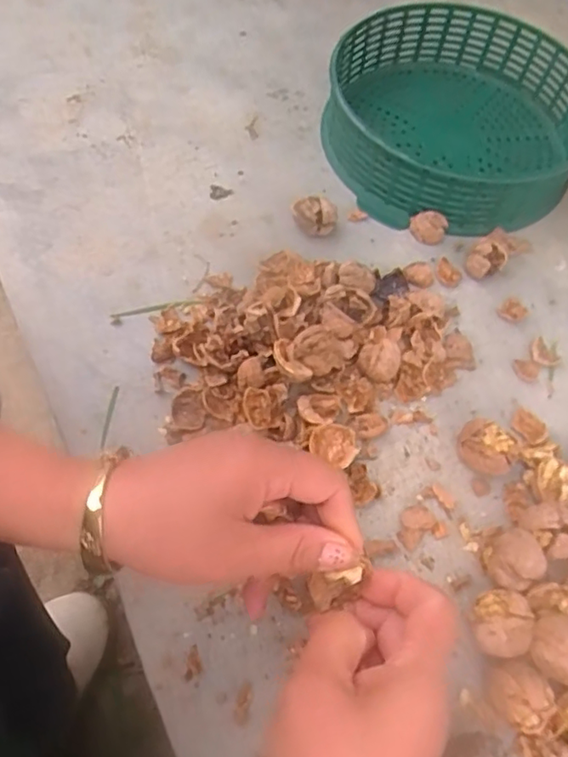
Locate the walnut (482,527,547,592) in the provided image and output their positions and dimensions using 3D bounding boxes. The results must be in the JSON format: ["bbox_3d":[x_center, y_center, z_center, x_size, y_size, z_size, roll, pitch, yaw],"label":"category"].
[{"bbox_3d":[0.139,0.113,0.372,0.034,0.036,0.034,2,61,-3],"label":"walnut"}]

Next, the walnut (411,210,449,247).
[{"bbox_3d":[0.123,-0.128,0.512,0.030,0.020,0.020,19,62,6],"label":"walnut"}]

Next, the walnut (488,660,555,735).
[{"bbox_3d":[0.132,0.178,0.338,0.035,0.026,0.031,40,66,17],"label":"walnut"}]

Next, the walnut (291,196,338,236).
[{"bbox_3d":[0.026,-0.133,0.500,0.034,0.028,0.026,-19,64,-14],"label":"walnut"}]

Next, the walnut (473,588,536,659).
[{"bbox_3d":[0.127,0.144,0.354,0.032,0.035,0.036,4,61,-2],"label":"walnut"}]

